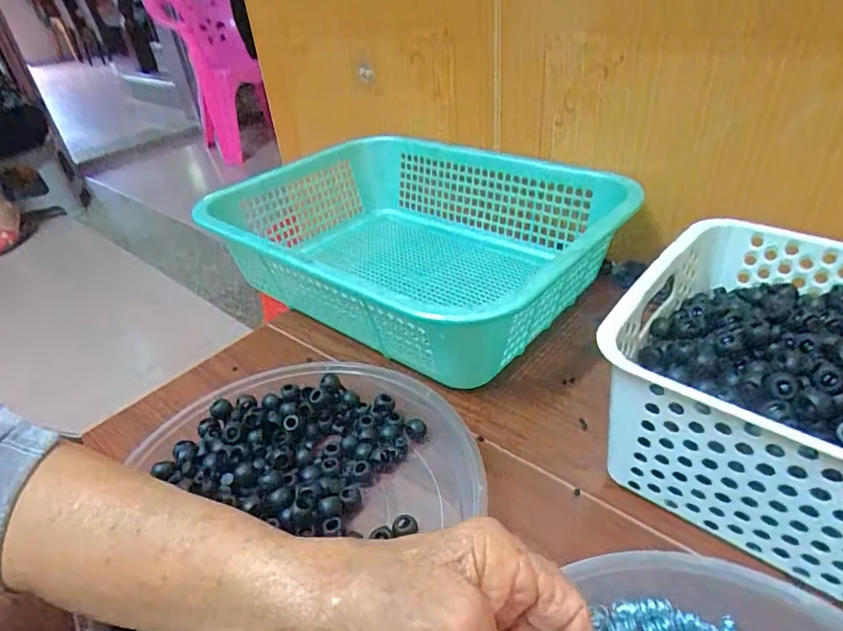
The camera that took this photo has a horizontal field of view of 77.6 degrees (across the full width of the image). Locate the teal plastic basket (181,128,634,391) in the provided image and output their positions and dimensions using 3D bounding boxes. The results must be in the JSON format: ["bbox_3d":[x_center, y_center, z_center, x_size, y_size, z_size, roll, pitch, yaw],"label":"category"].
[{"bbox_3d":[-0.011,-0.093,0.547,0.401,0.090,0.313,21,44,32],"label":"teal plastic basket"}]

